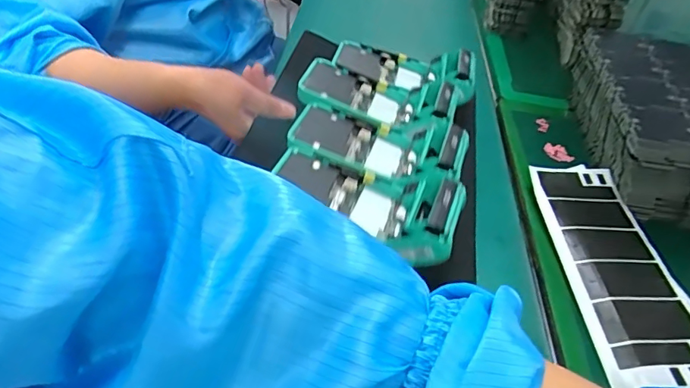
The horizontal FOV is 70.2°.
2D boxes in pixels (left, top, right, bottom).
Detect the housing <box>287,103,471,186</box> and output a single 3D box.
[{"bbox_3d":[0.032,-0.048,0.497,0.167,0.046,0.087,12,46,7],"label":"housing"}]

